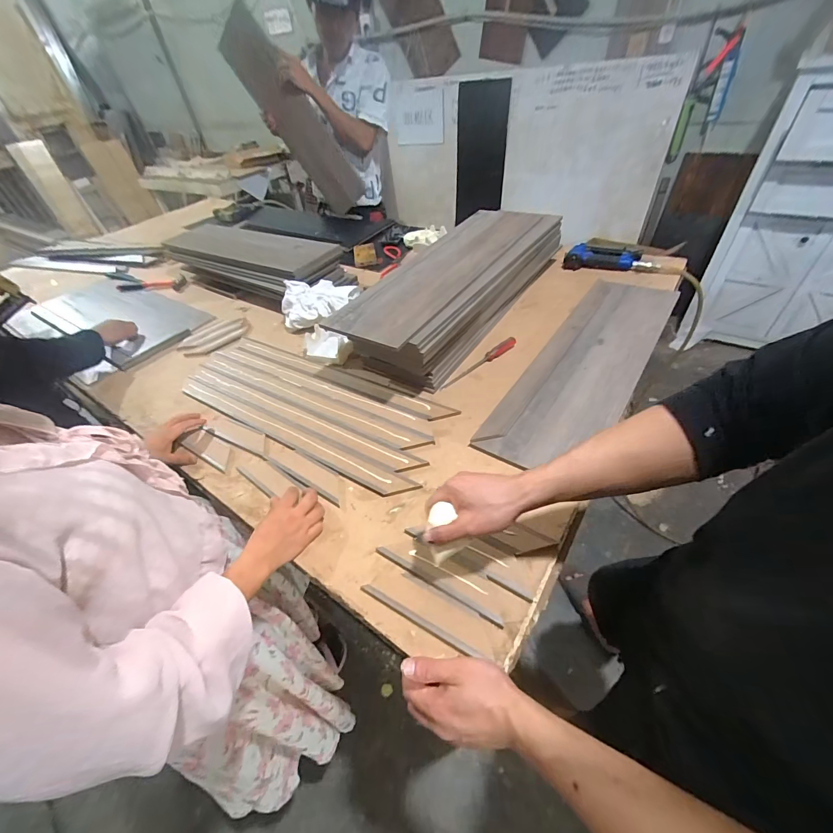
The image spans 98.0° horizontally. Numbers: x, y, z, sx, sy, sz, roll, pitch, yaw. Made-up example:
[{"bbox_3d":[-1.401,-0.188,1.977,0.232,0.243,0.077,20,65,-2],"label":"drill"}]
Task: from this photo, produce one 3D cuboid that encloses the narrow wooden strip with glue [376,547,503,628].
[{"bbox_3d":[0.023,0.221,0.480,0.190,0.005,0.012,21,52,25],"label":"narrow wooden strip with glue"}]

